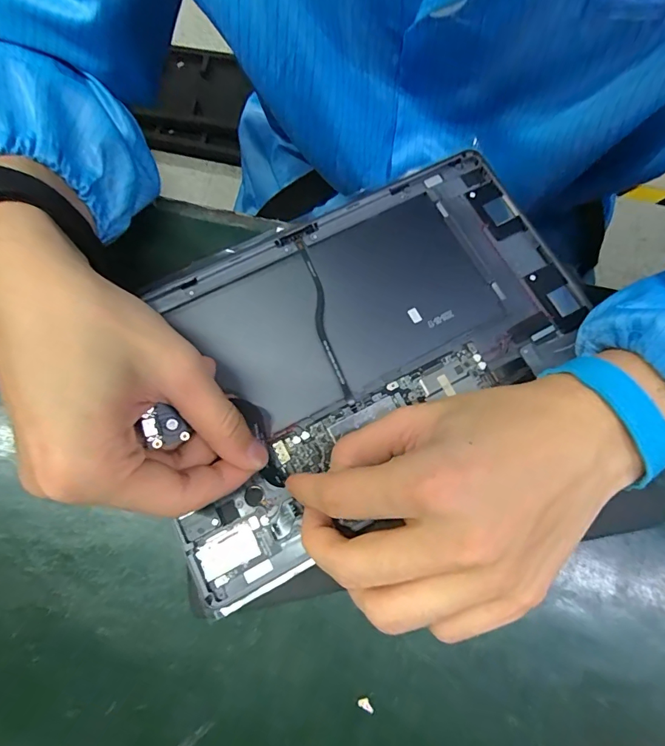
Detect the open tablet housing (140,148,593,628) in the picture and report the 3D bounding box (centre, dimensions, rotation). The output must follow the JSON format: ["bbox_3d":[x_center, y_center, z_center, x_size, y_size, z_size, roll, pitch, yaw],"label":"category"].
[{"bbox_3d":[0.014,-0.016,0.250,0.251,0.021,0.163,-29,79,-7],"label":"open tablet housing"}]

